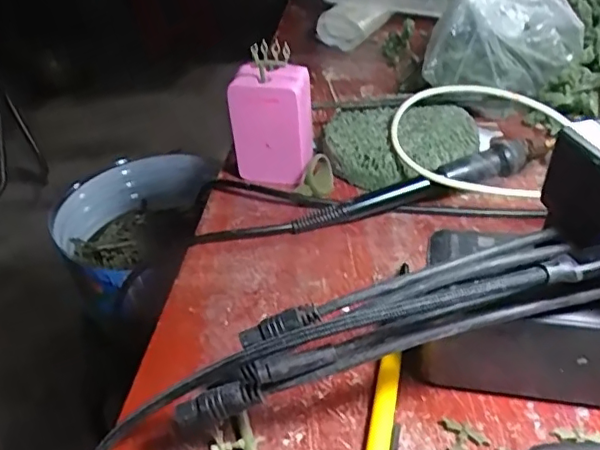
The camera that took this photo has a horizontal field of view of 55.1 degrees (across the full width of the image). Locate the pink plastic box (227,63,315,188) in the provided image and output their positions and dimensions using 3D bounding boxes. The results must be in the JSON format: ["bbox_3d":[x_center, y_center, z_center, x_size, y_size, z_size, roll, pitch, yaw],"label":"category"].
[{"bbox_3d":[-0.019,-0.065,0.385,0.053,0.075,0.038,-4,37,1],"label":"pink plastic box"}]

